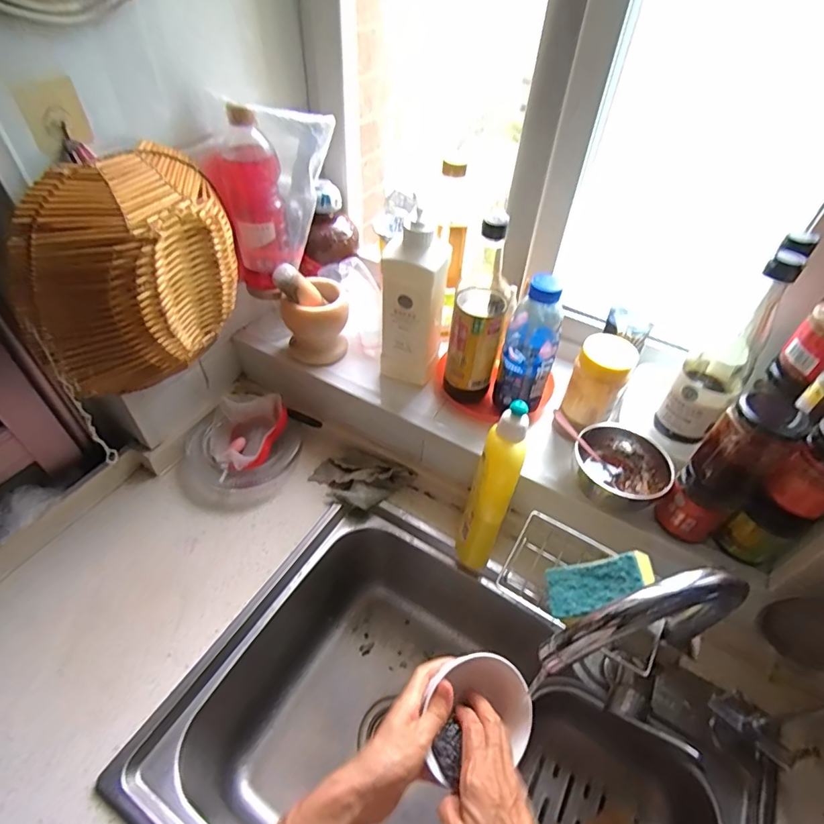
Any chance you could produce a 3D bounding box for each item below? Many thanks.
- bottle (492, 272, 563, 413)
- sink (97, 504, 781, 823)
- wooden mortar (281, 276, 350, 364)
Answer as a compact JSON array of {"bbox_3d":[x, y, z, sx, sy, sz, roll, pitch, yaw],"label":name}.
[{"bbox_3d":[0.163,-0.088,0.667,0.074,0.217,0.083,15,47,10],"label":"bottle"},{"bbox_3d":[0.050,0.453,0.622,0.621,0.247,0.473,26,50,20],"label":"sink"},{"bbox_3d":[-0.153,-0.143,0.767,0.101,0.107,0.089,-7,48,-10],"label":"wooden mortar"}]

